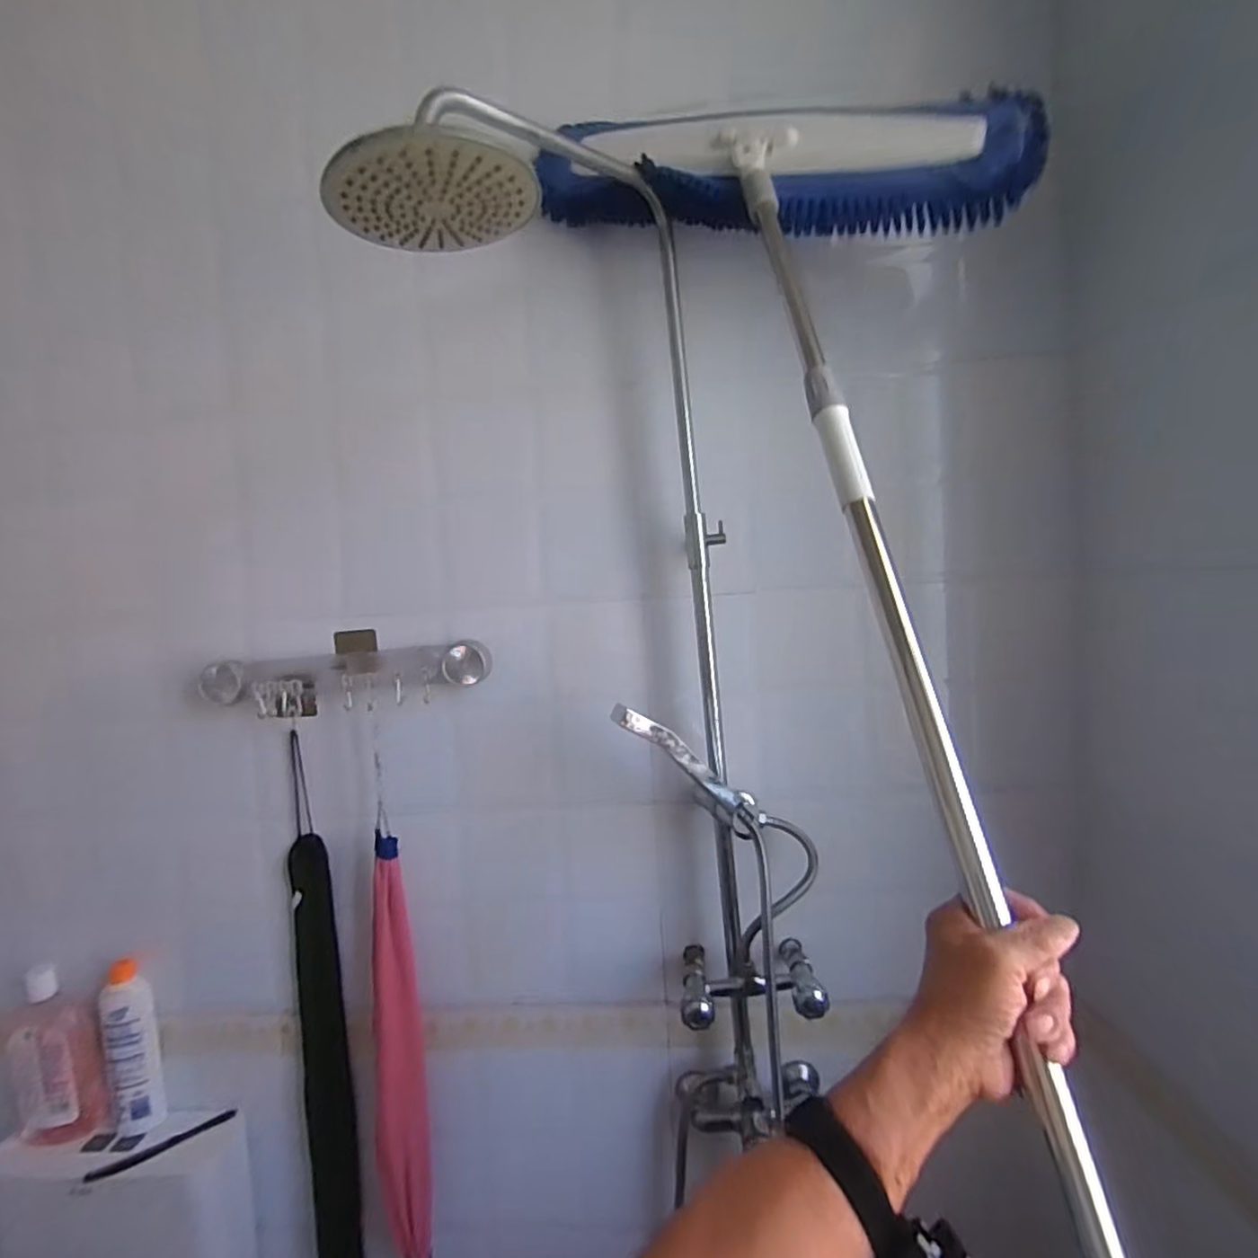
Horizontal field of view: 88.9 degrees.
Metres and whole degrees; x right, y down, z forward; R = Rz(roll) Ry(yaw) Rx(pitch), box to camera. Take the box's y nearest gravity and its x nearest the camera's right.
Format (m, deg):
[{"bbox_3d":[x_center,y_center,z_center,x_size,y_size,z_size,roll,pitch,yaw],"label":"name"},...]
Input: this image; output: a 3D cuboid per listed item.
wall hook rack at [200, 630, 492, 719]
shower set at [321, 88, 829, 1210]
[{"bbox_3d":[-0.404,0.067,0.925,0.408,0.098,0.051,-3,5,0],"label":"wall hook rack"},{"bbox_3d":[-0.012,0.092,0.742,0.524,1.239,0.209,-6,5,-31],"label":"shower set"}]

